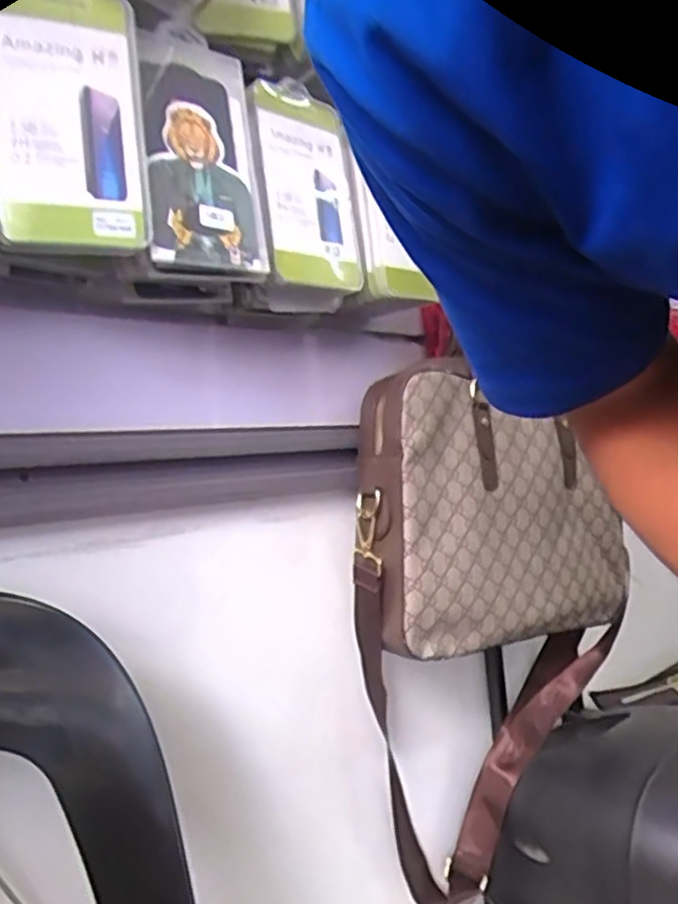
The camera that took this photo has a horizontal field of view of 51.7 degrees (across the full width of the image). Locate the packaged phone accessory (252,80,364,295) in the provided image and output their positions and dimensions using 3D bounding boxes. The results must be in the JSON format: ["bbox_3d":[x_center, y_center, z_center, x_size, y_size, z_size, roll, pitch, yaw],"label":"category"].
[{"bbox_3d":[-0.026,-0.225,0.592,0.014,0.168,0.104,-5,-1,43],"label":"packaged phone accessory"}]

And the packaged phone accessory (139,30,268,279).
[{"bbox_3d":[-0.098,-0.213,0.510,0.090,0.168,0.016,-4,-1,-41],"label":"packaged phone accessory"}]

